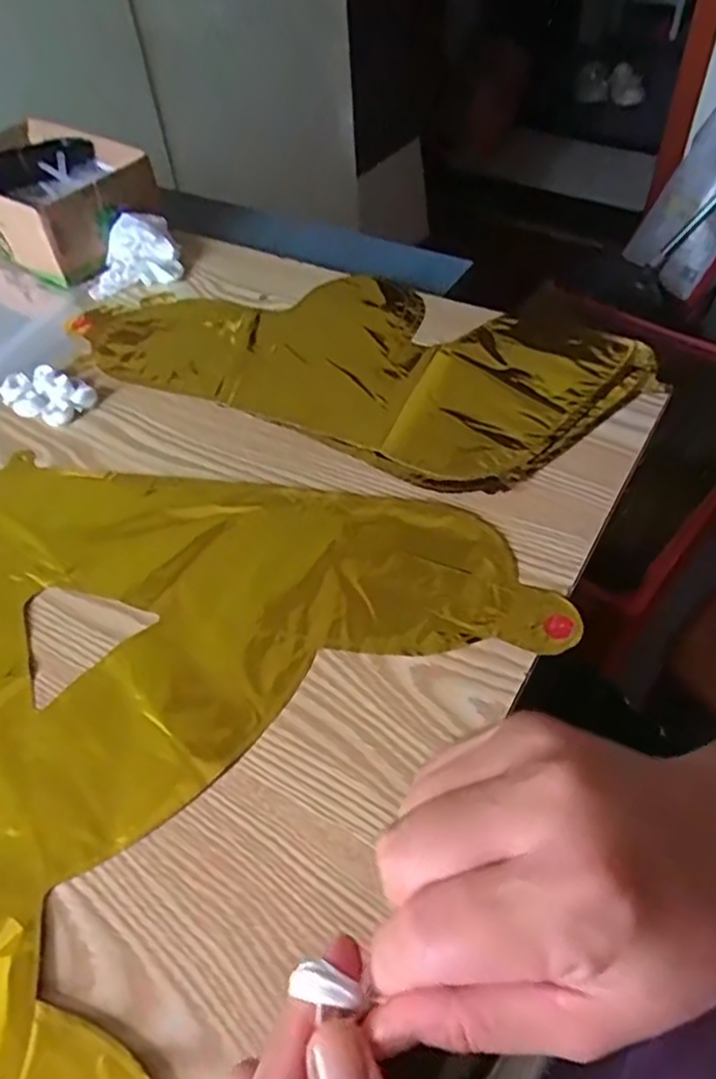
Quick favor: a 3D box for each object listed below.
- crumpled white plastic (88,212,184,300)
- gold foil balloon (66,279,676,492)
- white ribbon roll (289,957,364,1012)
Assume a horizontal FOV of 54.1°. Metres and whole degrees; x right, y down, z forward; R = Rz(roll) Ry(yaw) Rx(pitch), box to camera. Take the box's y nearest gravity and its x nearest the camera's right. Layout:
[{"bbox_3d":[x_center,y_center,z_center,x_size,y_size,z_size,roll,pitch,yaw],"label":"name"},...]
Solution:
[{"bbox_3d":[-0.202,-0.254,0.620,0.083,0.035,0.070,-18,50,-9],"label":"crumpled white plastic"},{"bbox_3d":[-0.012,-0.147,0.534,0.413,0.018,0.202,22,55,22],"label":"gold foil balloon"},{"bbox_3d":[-0.008,0.116,0.182,0.019,0.005,0.010,15,52,8],"label":"white ribbon roll"}]

